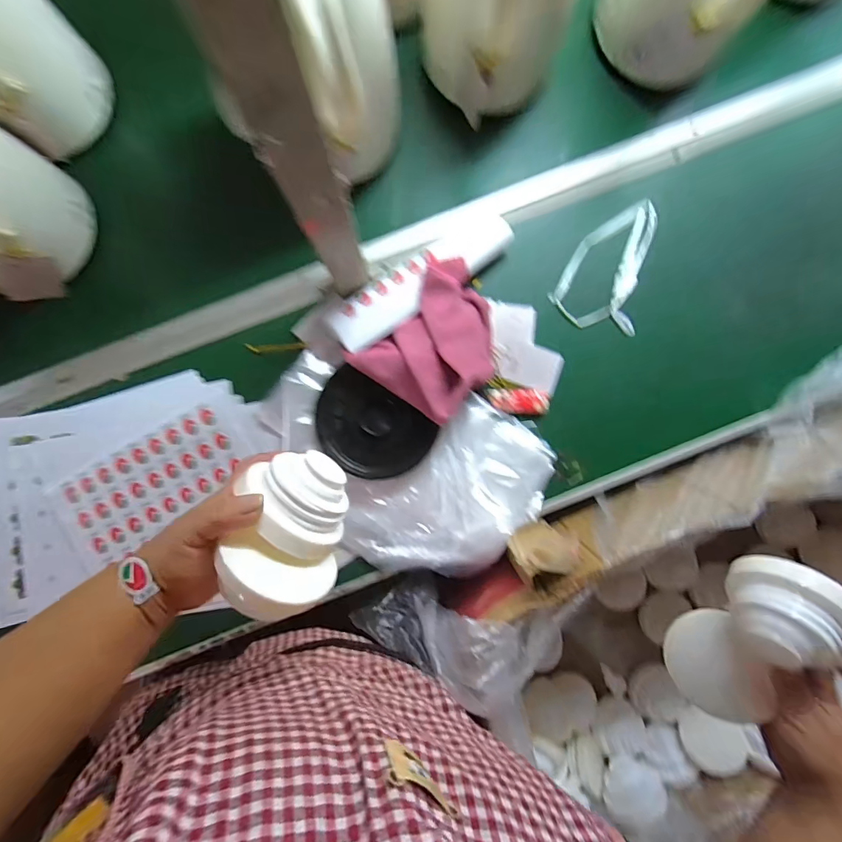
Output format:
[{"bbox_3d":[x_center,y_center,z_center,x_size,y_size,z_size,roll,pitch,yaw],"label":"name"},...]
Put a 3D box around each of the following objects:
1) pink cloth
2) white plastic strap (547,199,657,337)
[{"bbox_3d":[0.020,-0.088,0.482,0.127,0.053,0.159,41,87,2],"label":"pink cloth"},{"bbox_3d":[0.221,-0.193,0.522,0.103,0.008,0.164,12,87,1],"label":"white plastic strap"}]

